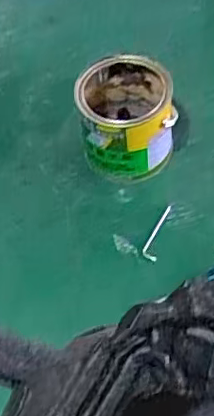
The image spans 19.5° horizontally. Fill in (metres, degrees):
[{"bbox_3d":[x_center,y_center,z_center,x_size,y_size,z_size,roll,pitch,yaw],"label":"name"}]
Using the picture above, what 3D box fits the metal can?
[{"bbox_3d":[0.033,-0.146,1.070,0.153,0.166,0.157,-10,57,-1],"label":"metal can"}]

